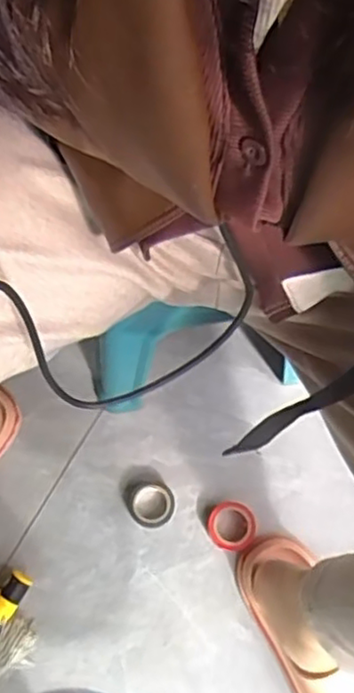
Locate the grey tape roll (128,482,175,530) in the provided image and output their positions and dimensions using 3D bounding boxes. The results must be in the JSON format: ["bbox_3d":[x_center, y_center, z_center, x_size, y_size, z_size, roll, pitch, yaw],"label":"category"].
[{"bbox_3d":[-0.031,0.188,0.788,0.054,0.019,0.053,0,68,0],"label":"grey tape roll"}]

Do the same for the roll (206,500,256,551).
[{"bbox_3d":[0.064,0.211,0.776,0.056,0.018,0.055,0,68,0],"label":"roll"}]

